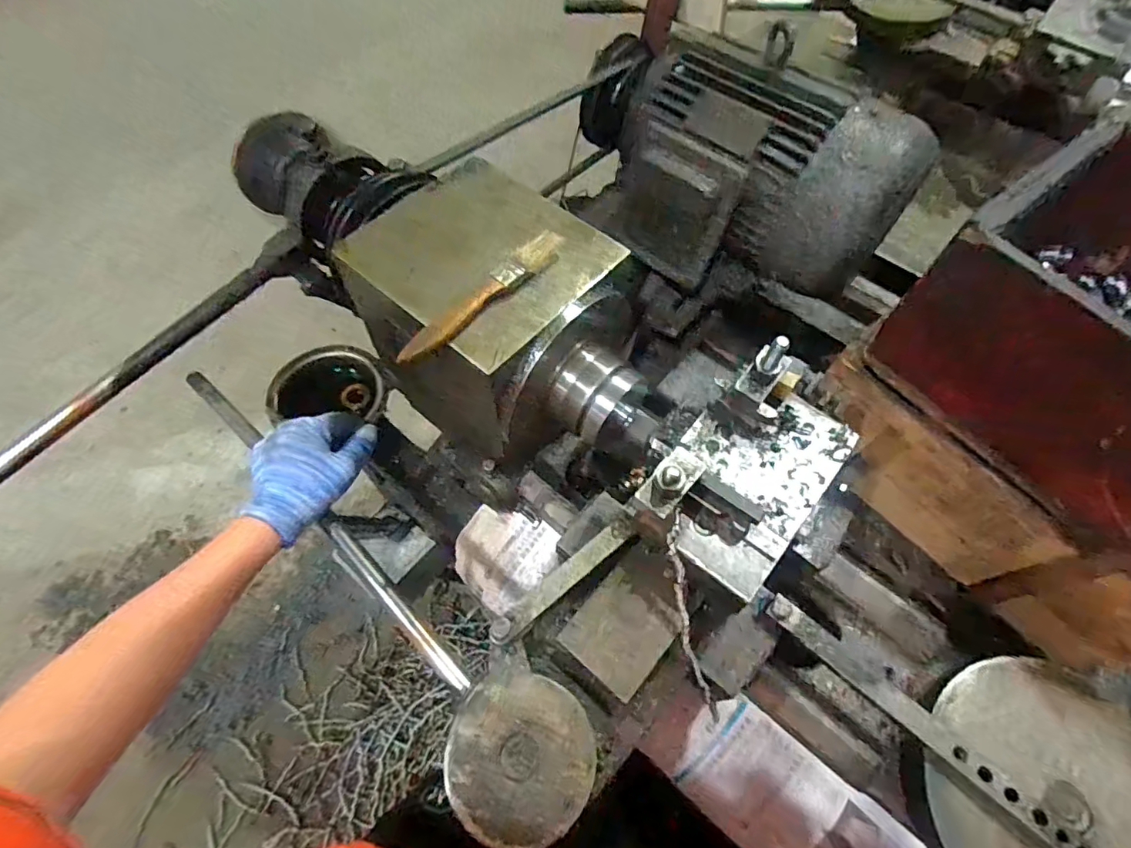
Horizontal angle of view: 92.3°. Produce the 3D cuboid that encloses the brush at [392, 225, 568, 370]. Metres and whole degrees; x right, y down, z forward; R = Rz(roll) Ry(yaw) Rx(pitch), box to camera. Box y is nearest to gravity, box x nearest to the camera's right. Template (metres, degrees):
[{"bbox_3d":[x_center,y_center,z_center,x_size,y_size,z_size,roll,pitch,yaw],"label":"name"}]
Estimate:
[{"bbox_3d":[-0.055,-0.091,0.386,0.021,0.015,0.151,38,66,16],"label":"brush"}]

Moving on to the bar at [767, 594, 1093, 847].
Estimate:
[{"bbox_3d":[0.286,0.239,0.379,0.328,0.019,0.022,39,67,19],"label":"bar"}]

